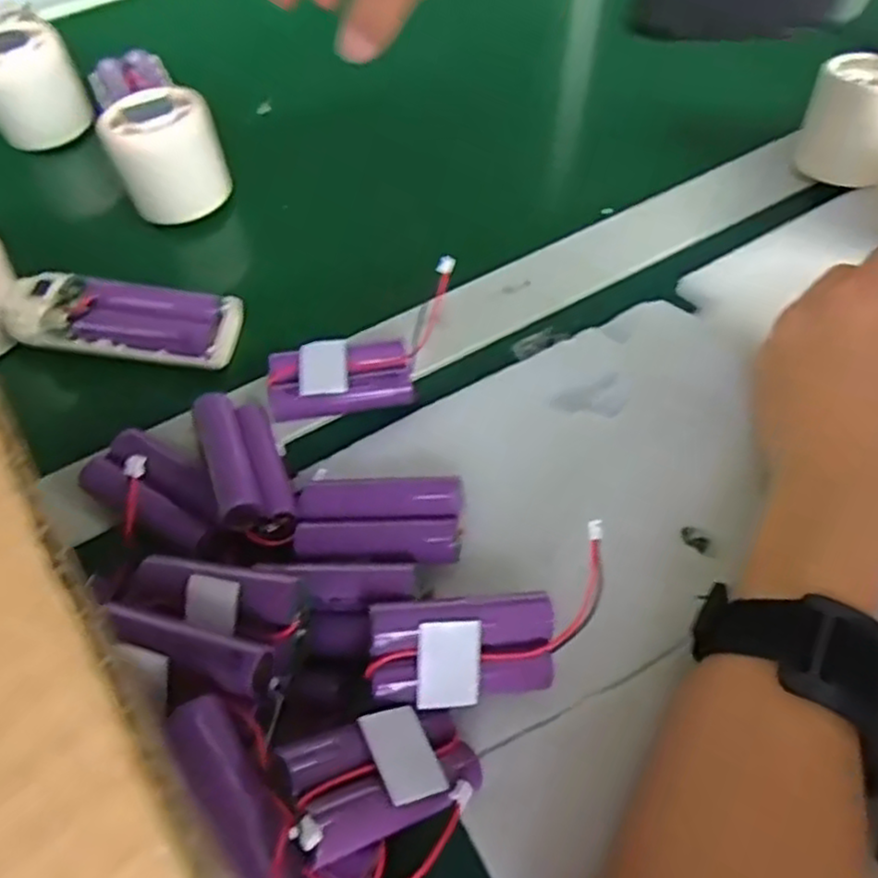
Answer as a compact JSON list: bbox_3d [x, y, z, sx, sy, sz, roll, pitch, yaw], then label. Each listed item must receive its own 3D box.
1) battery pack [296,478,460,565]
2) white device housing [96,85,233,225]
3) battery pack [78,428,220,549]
[{"bbox_3d":[-0.025,0.034,0.297,0.066,0.018,0.034,1,59,3],"label":"battery pack"},{"bbox_3d":[-0.154,-0.161,0.412,0.056,0.054,0.054,-1,59,2],"label":"white device housing"},{"bbox_3d":[-0.121,0.022,0.316,0.064,0.016,0.035,24,63,16],"label":"battery pack"}]

